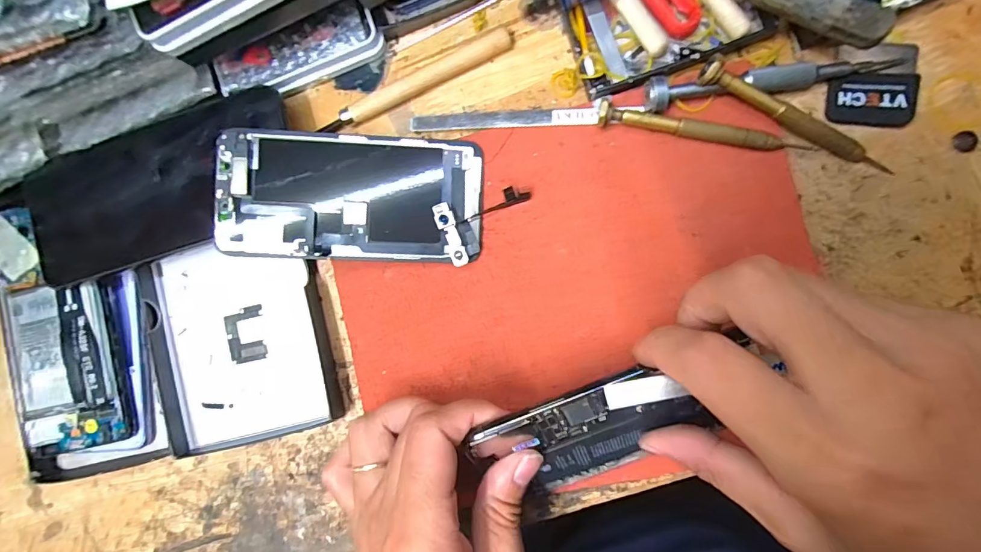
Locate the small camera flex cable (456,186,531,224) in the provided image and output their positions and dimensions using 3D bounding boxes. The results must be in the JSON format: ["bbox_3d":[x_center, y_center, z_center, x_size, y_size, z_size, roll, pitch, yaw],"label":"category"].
[{"bbox_3d":[0.001,-0.040,0.241,0.042,0.010,0.009,-19,87,7],"label":"small camera flex cable"}]

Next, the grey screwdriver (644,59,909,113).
[{"bbox_3d":[0.142,-0.100,0.222,0.127,0.016,0.015,-8,88,7],"label":"grey screwdriver"}]

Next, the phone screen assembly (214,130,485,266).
[{"bbox_3d":[-0.074,-0.043,0.237,0.137,0.008,0.066,3,88,-7],"label":"phone screen assembly"}]

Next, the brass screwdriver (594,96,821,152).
[{"bbox_3d":[0.108,-0.075,0.228,0.107,0.011,0.012,12,91,7],"label":"brass screwdriver"}]

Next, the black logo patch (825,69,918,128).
[{"bbox_3d":[0.194,-0.091,0.222,0.039,0.005,0.027,7,90,7],"label":"black logo patch"}]

